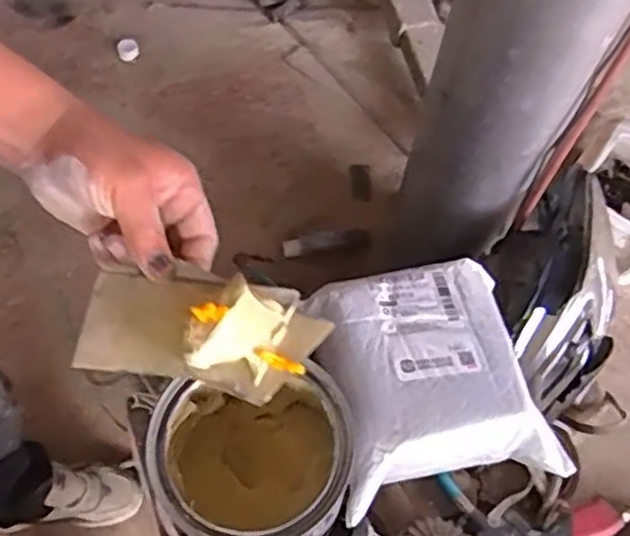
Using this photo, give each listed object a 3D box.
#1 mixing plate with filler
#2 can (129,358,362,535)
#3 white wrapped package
[{"bbox_3d":[-0.072,0.034,0.461,0.147,0.048,0.079,11,65,2],"label":"mixing plate with filler"},{"bbox_3d":[-0.050,0.156,0.601,0.152,0.146,0.150,2,64,-3],"label":"can"},{"bbox_3d":[0.100,0.093,0.643,0.193,0.066,0.199,-12,65,-10],"label":"white wrapped package"}]

